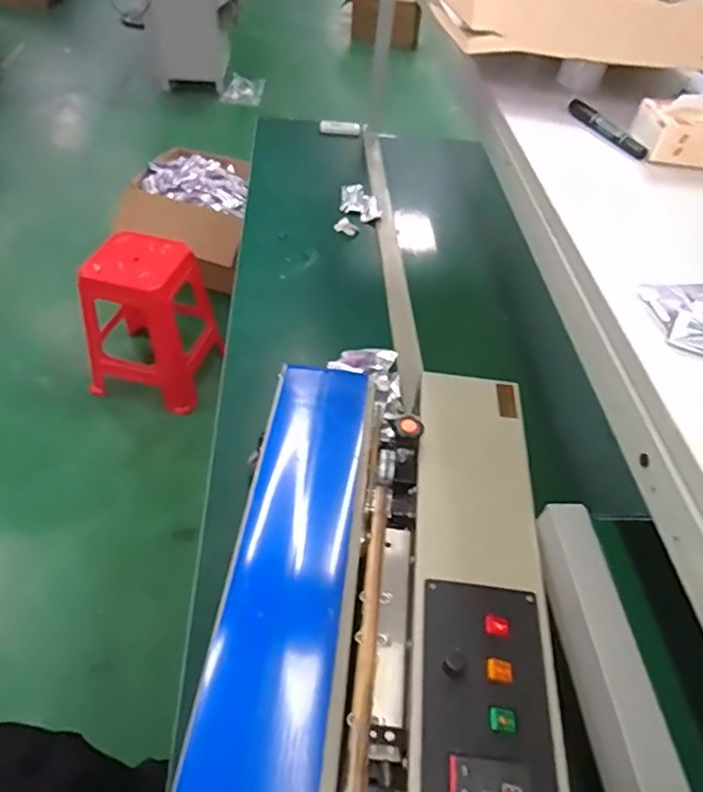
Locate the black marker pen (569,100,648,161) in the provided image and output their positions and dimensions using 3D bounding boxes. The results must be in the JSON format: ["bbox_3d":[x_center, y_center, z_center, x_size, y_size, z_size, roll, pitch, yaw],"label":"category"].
[{"bbox_3d":[0.323,-0.339,0.721,0.014,0.018,0.136,-17,52,-19],"label":"black marker pen"}]

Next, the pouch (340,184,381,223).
[{"bbox_3d":[0.024,-0.531,1.564,0.107,0.020,0.160,2,48,-3],"label":"pouch"}]

